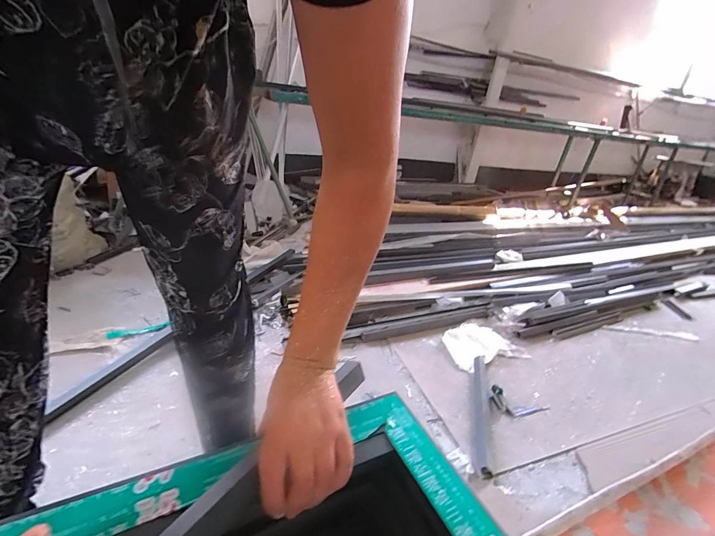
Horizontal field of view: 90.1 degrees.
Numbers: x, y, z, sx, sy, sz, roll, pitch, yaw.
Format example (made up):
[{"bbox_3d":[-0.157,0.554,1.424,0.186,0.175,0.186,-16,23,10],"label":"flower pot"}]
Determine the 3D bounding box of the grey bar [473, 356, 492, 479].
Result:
[{"bbox_3d":[0.332,0.372,0.955,0.039,0.018,0.411,13,27,11],"label":"grey bar"}]

